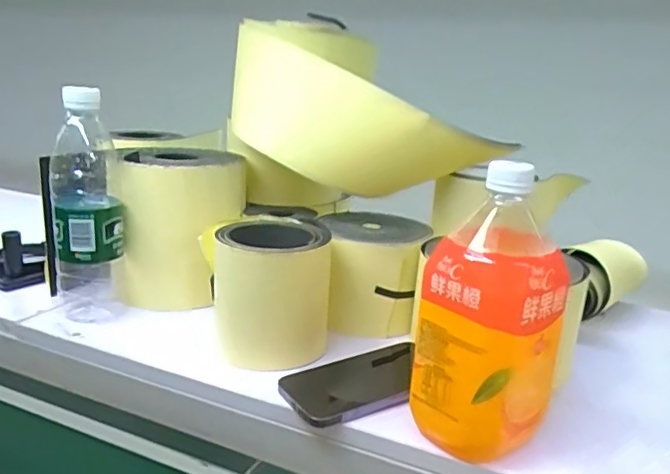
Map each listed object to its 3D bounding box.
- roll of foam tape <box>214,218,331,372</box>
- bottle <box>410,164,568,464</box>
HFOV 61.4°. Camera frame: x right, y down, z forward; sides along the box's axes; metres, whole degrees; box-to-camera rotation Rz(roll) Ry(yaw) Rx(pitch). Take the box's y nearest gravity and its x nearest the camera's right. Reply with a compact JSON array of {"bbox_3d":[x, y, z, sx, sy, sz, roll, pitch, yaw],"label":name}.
[{"bbox_3d":[-0.062,0.054,0.540,0.107,0.123,0.095,2,16,-4],"label":"roll of foam tape"},{"bbox_3d":[0.108,0.048,0.389,0.074,0.187,0.071,18,21,42],"label":"bottle"}]

